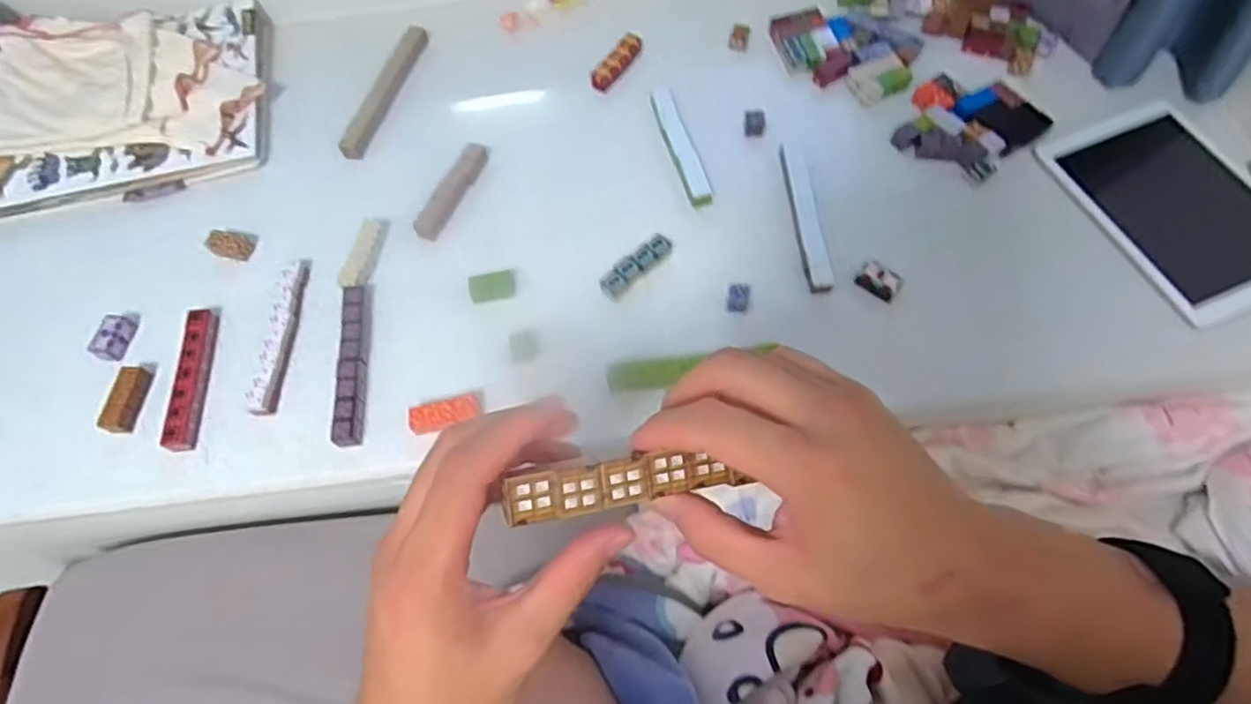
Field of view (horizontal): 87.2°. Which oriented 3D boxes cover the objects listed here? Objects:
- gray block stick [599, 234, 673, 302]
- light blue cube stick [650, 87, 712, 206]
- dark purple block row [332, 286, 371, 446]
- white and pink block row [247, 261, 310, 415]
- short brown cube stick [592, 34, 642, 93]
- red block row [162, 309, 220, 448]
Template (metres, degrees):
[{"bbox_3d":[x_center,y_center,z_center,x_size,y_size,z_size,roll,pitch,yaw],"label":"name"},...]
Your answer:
[{"bbox_3d":[0.010,-0.087,0.658,0.084,0.021,0.026,-41,68,-16],"label":"gray block stick"},{"bbox_3d":[0.060,-0.229,0.722,0.029,0.014,0.166,-15,64,-4],"label":"light blue cube stick"},{"bbox_3d":[-0.262,0.009,0.629,0.023,0.022,0.165,-7,64,-2],"label":"dark purple block row"},{"bbox_3d":[-0.339,-0.018,0.649,0.019,0.026,0.170,0,64,1],"label":"white and pink block row"},{"bbox_3d":[-0.011,-0.346,0.783,0.026,0.018,0.084,32,69,15],"label":"short brown cube stick"},{"bbox_3d":[-0.418,0.024,0.633,0.023,0.019,0.141,-6,64,-2],"label":"red block row"}]

